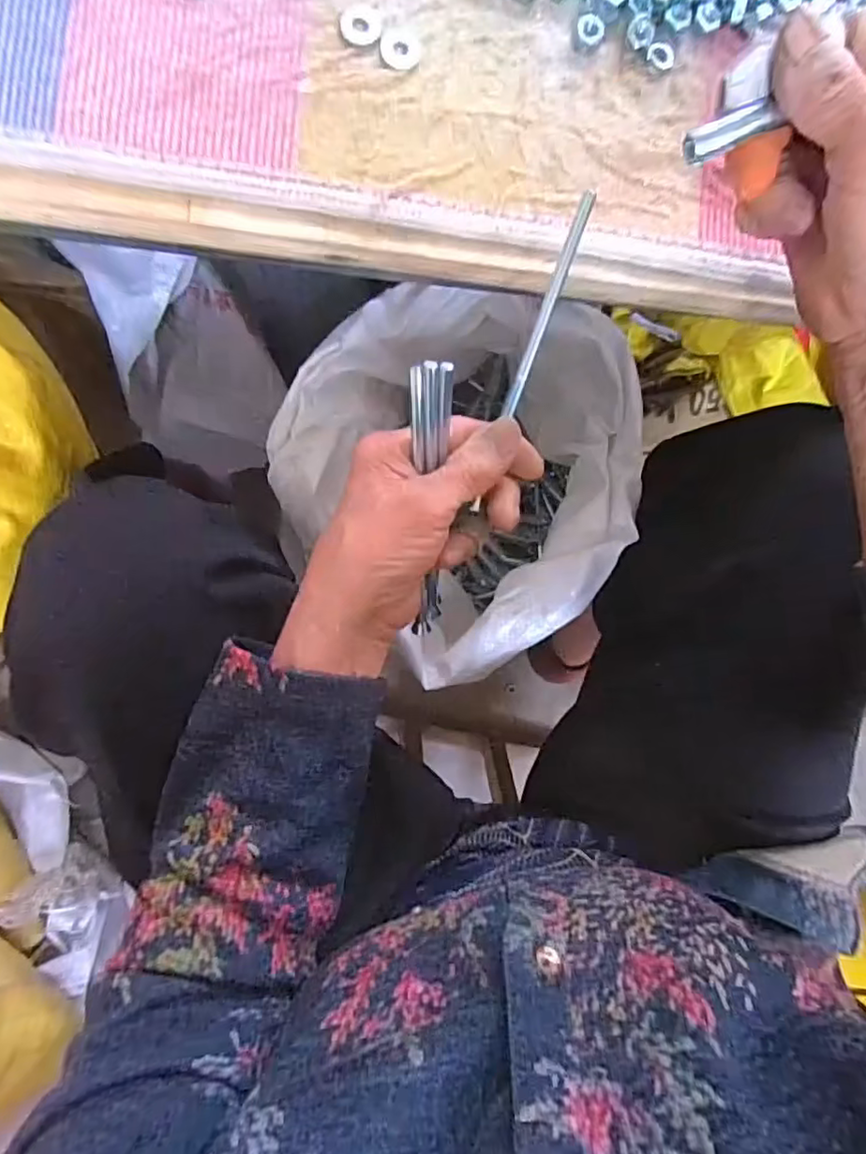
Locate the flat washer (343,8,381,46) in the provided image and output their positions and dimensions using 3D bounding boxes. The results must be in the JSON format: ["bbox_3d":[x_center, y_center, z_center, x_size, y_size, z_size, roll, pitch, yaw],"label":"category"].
[{"bbox_3d":[-0.034,-0.261,0.287,0.019,0.004,0.016,-4,92,-7],"label":"flat washer"}]

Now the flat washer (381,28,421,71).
[{"bbox_3d":[-0.015,-0.252,0.289,0.018,0.004,0.018,-8,92,-6],"label":"flat washer"}]

